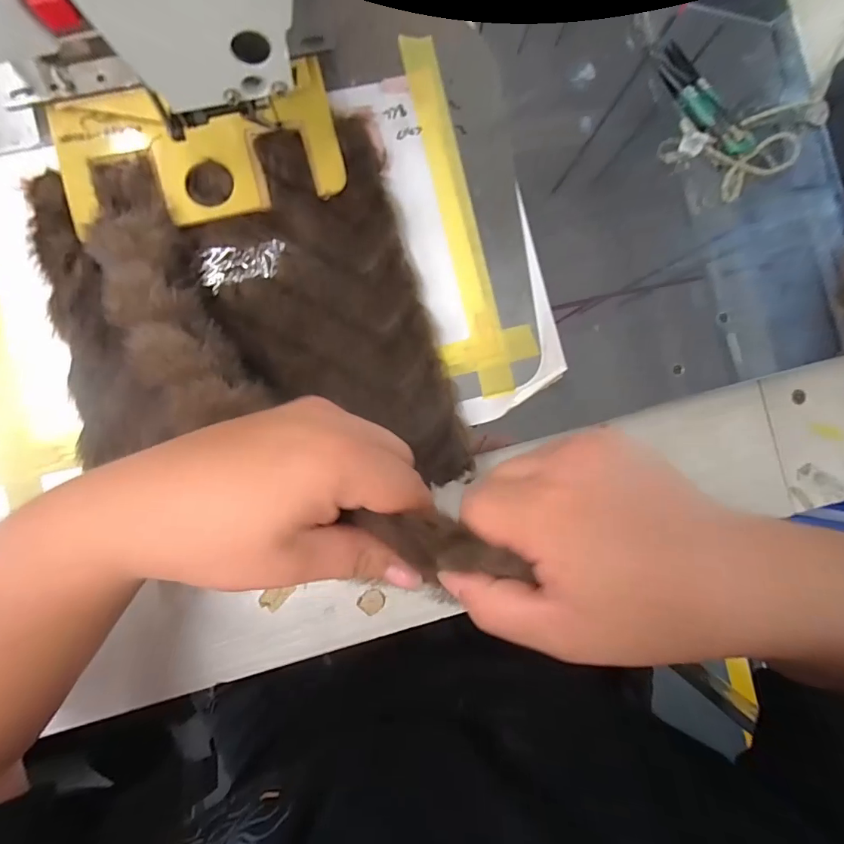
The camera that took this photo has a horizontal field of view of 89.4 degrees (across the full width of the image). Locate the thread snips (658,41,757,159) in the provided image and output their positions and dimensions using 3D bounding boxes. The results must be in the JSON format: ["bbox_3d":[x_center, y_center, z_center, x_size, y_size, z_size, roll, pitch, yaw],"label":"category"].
[{"bbox_3d":[0.216,-0.246,0.324,0.025,0.013,0.100,-39,91,-5],"label":"thread snips"}]

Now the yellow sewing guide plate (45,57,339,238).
[{"bbox_3d":[-0.148,-0.184,0.284,0.180,0.015,0.092,-14,91,-5],"label":"yellow sewing guide plate"}]

